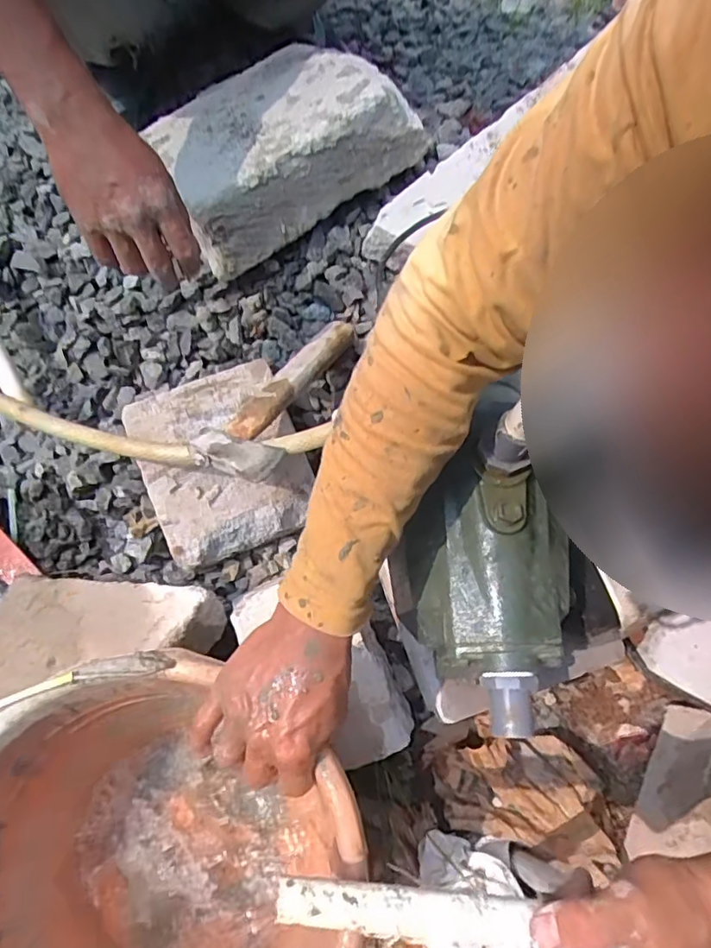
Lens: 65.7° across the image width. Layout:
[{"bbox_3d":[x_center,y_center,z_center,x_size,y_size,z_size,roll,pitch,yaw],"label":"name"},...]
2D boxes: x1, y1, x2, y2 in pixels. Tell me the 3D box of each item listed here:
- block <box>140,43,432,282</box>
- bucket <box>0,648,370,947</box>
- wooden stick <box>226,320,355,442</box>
[{"bbox_3d":[-0.094,-0.407,0.677,0.307,0.109,0.193,-32,67,-13],"label":"block"},{"bbox_3d":[-0.139,0.277,0.395,0.268,0.199,0.242,37,70,18],"label":"bucket"},{"bbox_3d":[-0.069,-0.109,0.611,0.043,0.024,0.238,26,51,14],"label":"wooden stick"}]

